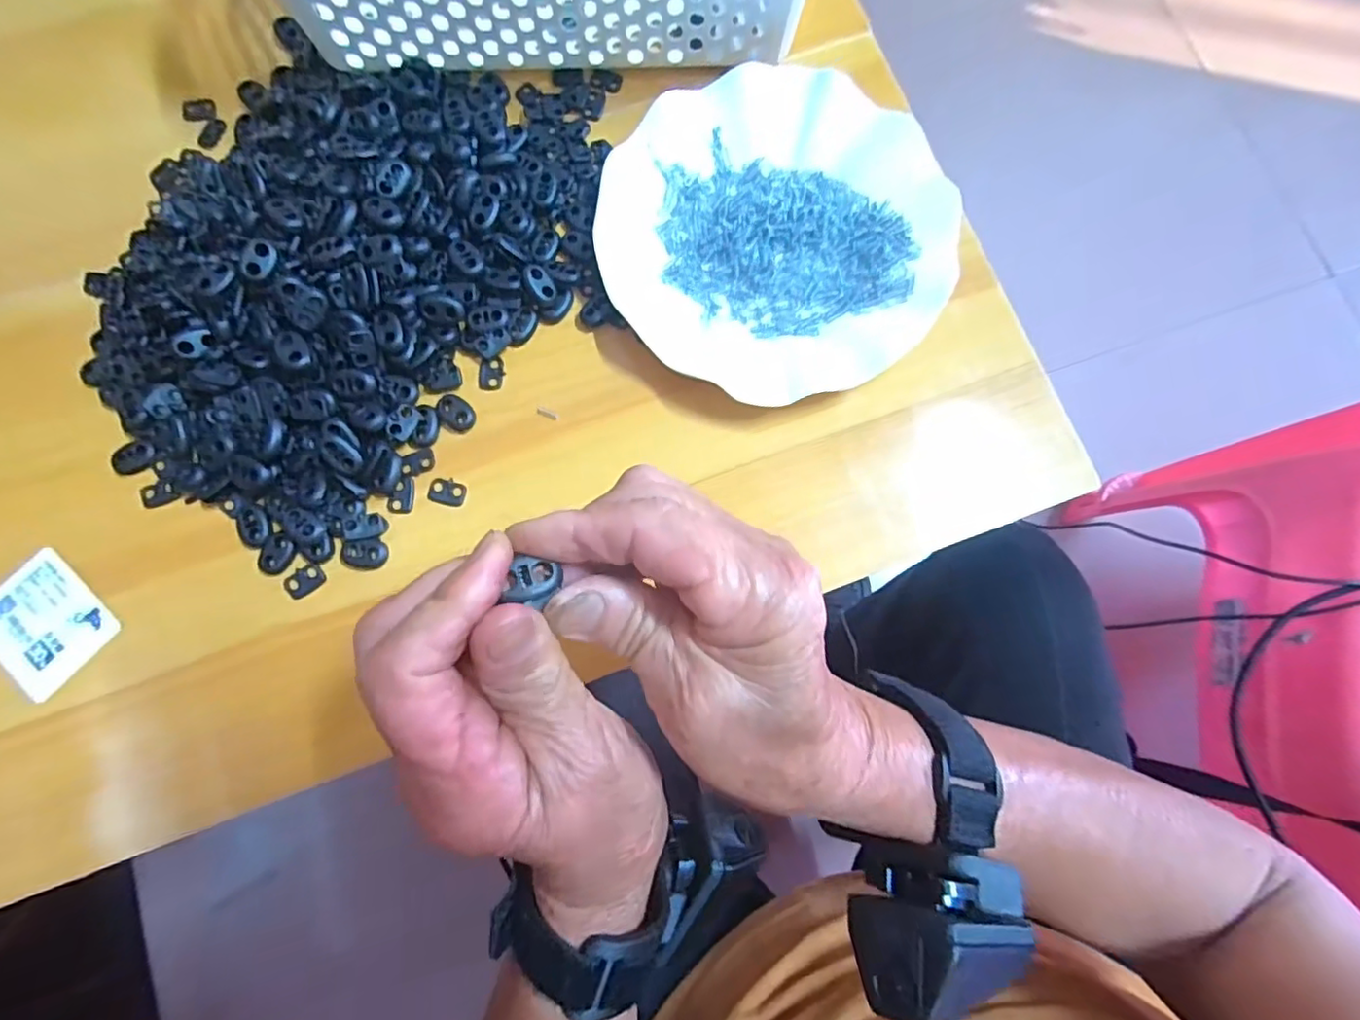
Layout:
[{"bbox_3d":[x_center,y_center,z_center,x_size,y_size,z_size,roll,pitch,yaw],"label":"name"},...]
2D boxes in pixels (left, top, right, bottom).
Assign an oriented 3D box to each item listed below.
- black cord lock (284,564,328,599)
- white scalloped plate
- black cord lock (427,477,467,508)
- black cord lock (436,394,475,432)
[{"bbox_3d":[-0.185,0.034,0.298,0.018,0.004,0.013,-36,82,-7],"label":"black cord lock"},{"bbox_3d":[0.050,-0.146,0.320,0.175,0.021,0.176,0,79,-1],"label":"white scalloped plate"},{"bbox_3d":[-0.119,-0.009,0.307,0.019,0.004,0.013,12,79,2],"label":"black cord lock"},{"bbox_3d":[-0.117,-0.051,0.313,0.022,0.005,0.016,41,82,7],"label":"black cord lock"}]

